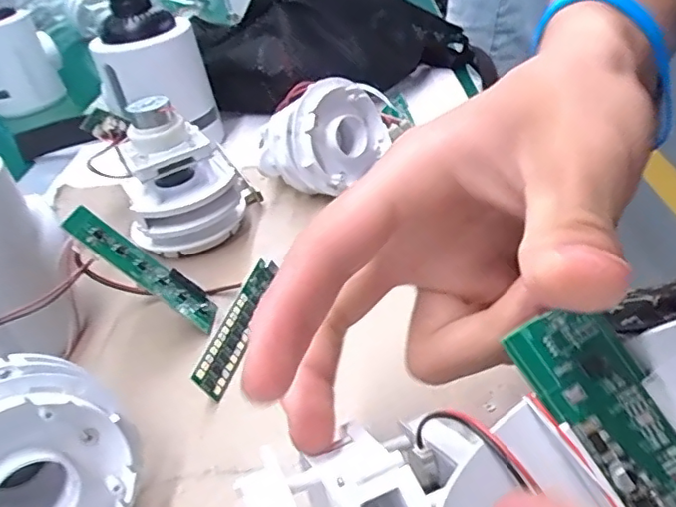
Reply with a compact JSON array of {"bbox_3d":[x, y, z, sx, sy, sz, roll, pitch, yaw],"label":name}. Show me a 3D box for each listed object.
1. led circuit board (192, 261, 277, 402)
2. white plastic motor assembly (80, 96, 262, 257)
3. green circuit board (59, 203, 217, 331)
[{"bbox_3d":[-0.046,0.033,0.267,0.004,0.016,0.080,-26,26,33],"label":"led circuit board"},{"bbox_3d":[-0.095,-0.052,0.336,0.077,0.085,0.077,-16,36,-8],"label":"white plastic motor assembly"},{"bbox_3d":[-0.091,0.007,0.269,0.006,0.081,0.021,-37,25,27],"label":"green circuit board"}]

